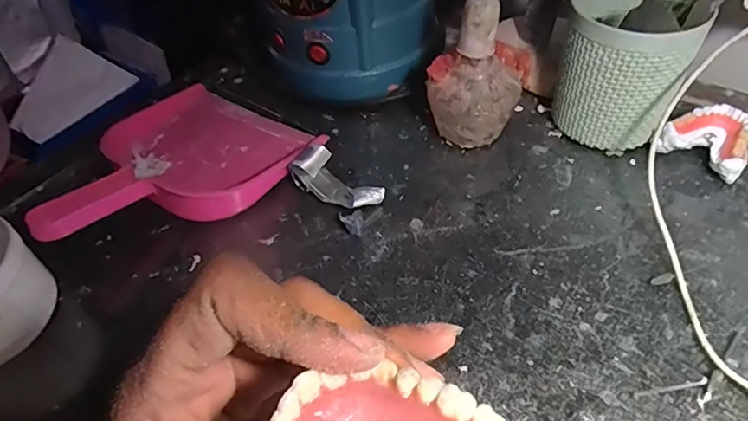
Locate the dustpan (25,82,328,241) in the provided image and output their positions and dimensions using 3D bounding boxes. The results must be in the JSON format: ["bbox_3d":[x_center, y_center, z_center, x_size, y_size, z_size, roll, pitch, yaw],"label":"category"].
[{"bbox_3d":[-0.167,-0.038,0.415,0.161,0.047,0.208,24,54,24],"label":"dustpan"}]

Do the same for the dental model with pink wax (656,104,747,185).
[{"bbox_3d":[0.260,-0.053,0.401,0.059,0.035,0.056,31,57,28],"label":"dental model with pink wax"}]

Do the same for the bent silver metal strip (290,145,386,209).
[{"bbox_3d":[-0.029,-0.024,0.401,0.071,0.028,0.031,28,56,27],"label":"bent silver metal strip"}]

